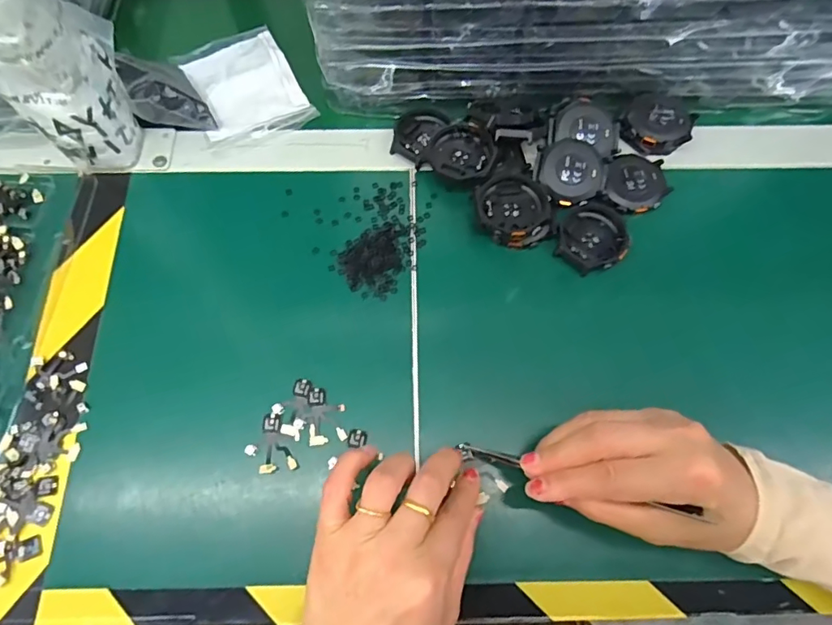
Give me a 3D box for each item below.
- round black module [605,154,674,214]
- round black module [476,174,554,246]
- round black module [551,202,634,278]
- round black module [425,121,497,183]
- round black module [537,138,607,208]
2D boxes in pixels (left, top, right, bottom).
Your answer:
[{"bbox_3d":[0.163,-0.097,0.375,0.046,0.010,0.049,0,68,0],"label":"round black module"},{"bbox_3d":[0.069,-0.074,0.367,0.053,0.015,0.051,0,68,0],"label":"round black module"},{"bbox_3d":[0.126,-0.055,0.369,0.052,0.012,0.054,0,68,0],"label":"round black module"},{"bbox_3d":[0.034,-0.117,0.380,0.048,0.019,0.048,0,68,0],"label":"round black module"},{"bbox_3d":[0.113,-0.103,0.374,0.046,0.013,0.047,0,68,0],"label":"round black module"}]

